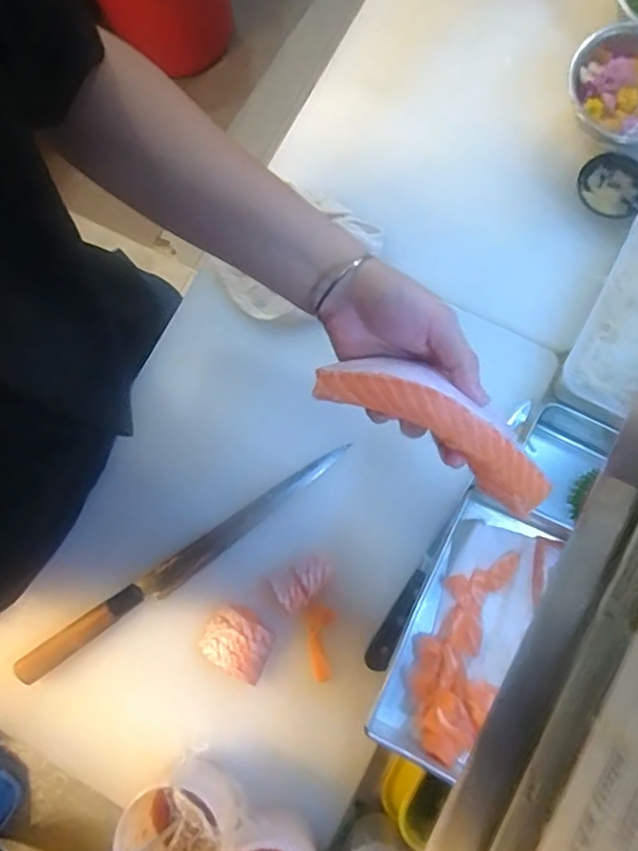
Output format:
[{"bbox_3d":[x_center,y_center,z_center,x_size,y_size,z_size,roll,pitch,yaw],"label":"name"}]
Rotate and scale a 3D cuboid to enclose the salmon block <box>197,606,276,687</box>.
[{"bbox_3d":[-0.077,0.209,0.586,0.067,0.035,0.057,30,83,7],"label":"salmon block"}]

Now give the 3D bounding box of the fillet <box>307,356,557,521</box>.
[{"bbox_3d":[0.087,0.001,0.413,0.180,0.050,0.045,31,81,-11],"label":"fillet"}]

